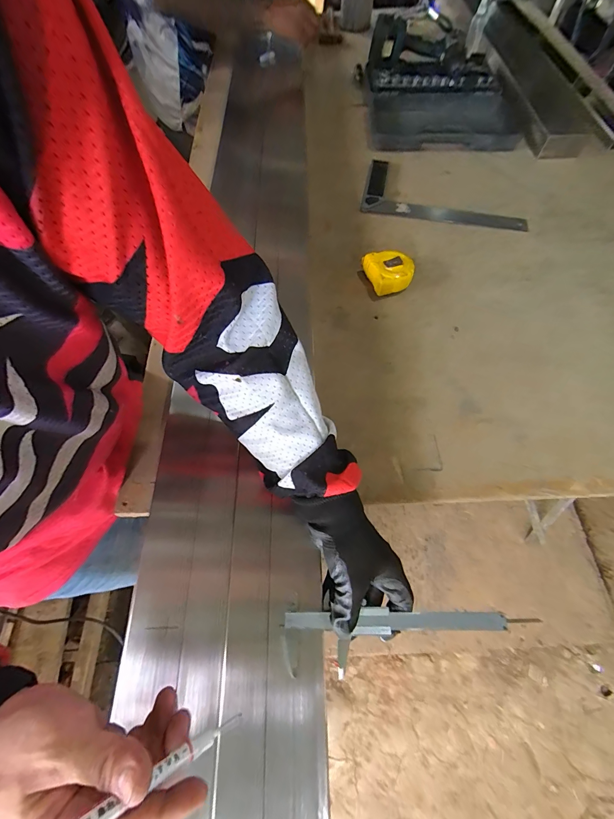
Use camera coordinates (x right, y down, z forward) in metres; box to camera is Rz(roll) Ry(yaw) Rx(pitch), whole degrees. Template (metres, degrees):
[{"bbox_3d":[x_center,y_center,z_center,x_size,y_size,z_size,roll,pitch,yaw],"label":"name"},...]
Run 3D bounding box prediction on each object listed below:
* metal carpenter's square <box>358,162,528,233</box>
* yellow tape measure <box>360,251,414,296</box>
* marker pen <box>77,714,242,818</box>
[{"bbox_3d":[0.301,-0.467,0.728,0.341,0.019,0.163,12,64,7],"label":"metal carpenter's square"},{"bbox_3d":[0.149,-0.252,0.605,0.075,0.042,0.082,-13,64,-7],"label":"yellow tape measure"},{"bbox_3d":[-0.094,0.229,0.206,0.007,0.124,0.010,-35,62,34],"label":"marker pen"}]

